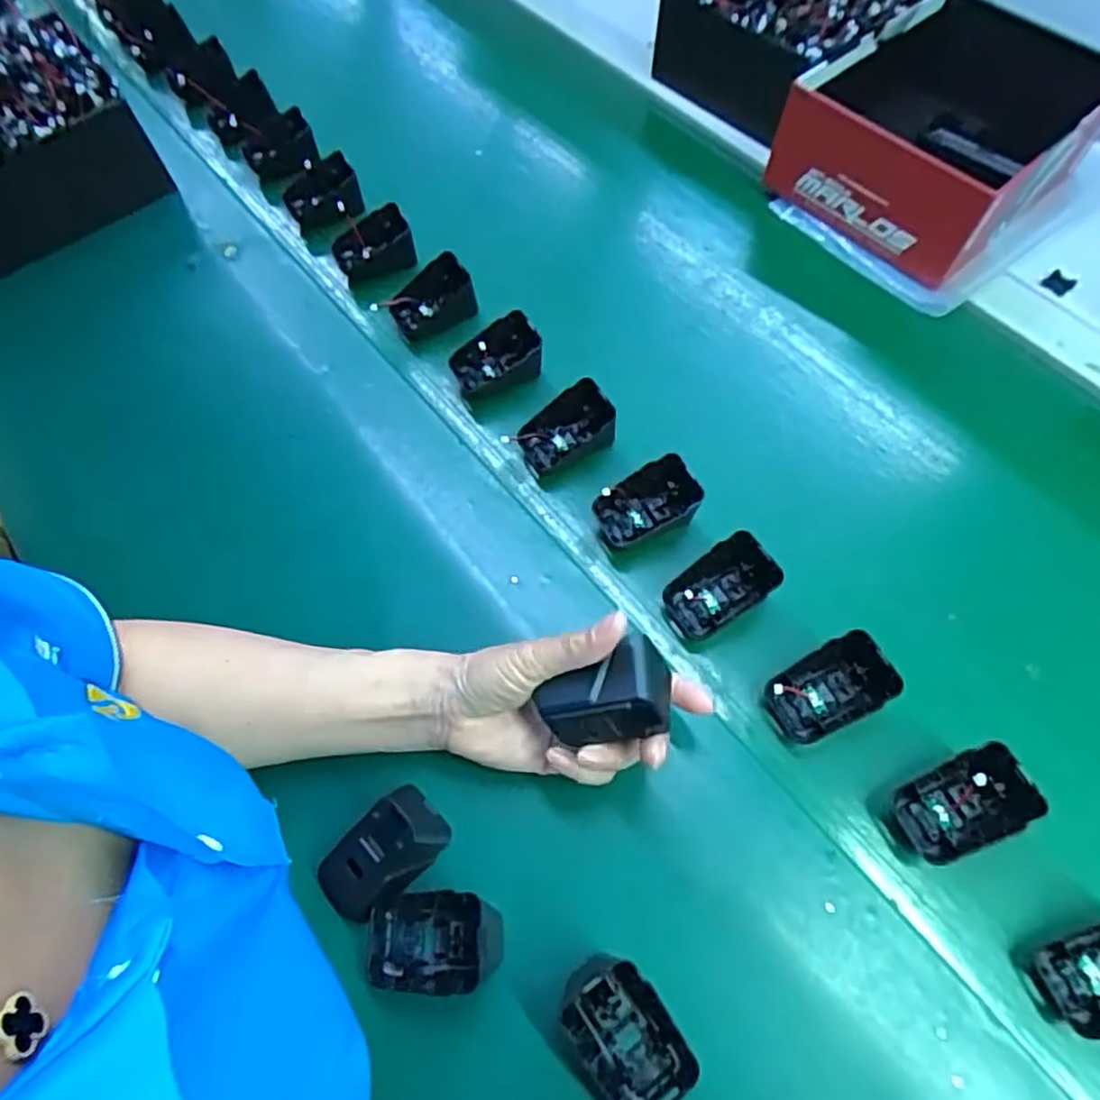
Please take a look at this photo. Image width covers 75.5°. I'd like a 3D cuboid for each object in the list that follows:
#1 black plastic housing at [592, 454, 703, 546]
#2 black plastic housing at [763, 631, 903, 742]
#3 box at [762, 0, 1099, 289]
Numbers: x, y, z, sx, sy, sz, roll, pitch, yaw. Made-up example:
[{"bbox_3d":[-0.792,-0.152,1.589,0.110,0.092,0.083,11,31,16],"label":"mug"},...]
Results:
[{"bbox_3d":[0.065,-0.031,0.479,0.064,0.034,0.037,-21,64,-10],"label":"black plastic housing"},{"bbox_3d":[0.162,0.082,0.417,0.060,0.044,0.042,-20,64,-10],"label":"black plastic housing"},{"bbox_3d":[0.336,-0.357,0.611,0.237,0.093,0.187,-40,69,-18],"label":"box"}]

